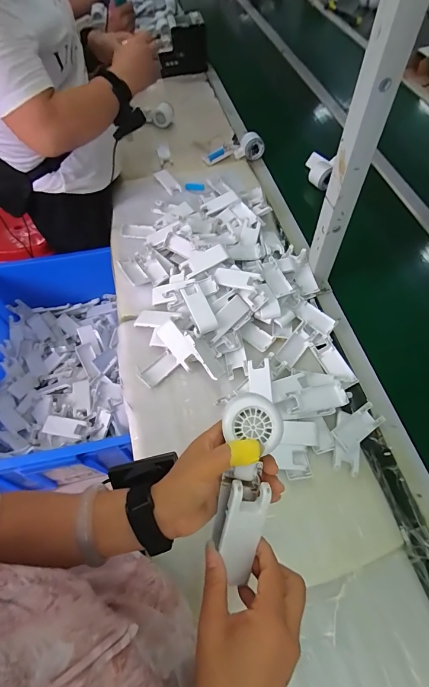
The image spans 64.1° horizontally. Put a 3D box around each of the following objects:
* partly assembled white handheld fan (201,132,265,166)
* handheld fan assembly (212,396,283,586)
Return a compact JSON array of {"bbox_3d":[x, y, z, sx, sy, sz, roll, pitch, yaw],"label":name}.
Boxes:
[{"bbox_3d":[0.054,-0.552,0.989,0.176,0.062,0.054,-10,58,8],"label":"partly assembled white handheld fan"},{"bbox_3d":[0.030,0.138,0.329,0.052,0.030,0.175,6,89,4],"label":"handheld fan assembly"}]

